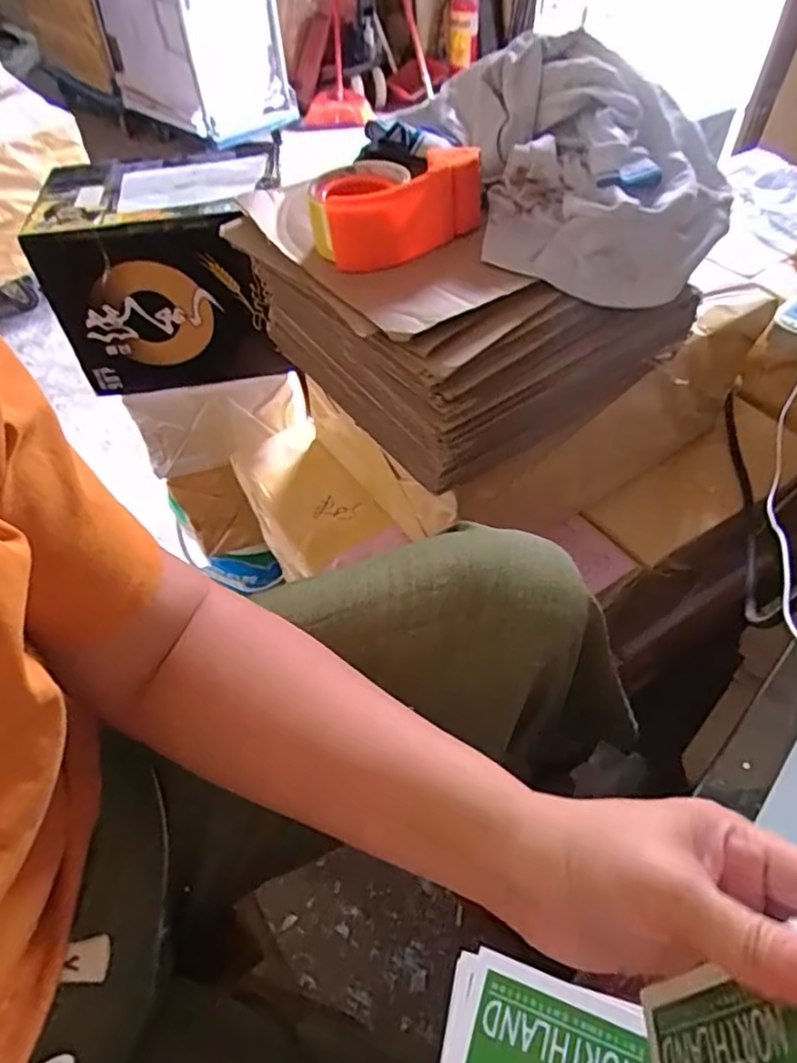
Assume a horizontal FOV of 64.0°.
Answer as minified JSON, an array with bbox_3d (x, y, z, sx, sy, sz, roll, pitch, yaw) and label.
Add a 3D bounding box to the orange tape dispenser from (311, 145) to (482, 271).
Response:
[{"bbox_3d":[-0.006,-0.288,0.555,0.106,0.059,0.142,34,62,26],"label":"orange tape dispenser"}]

